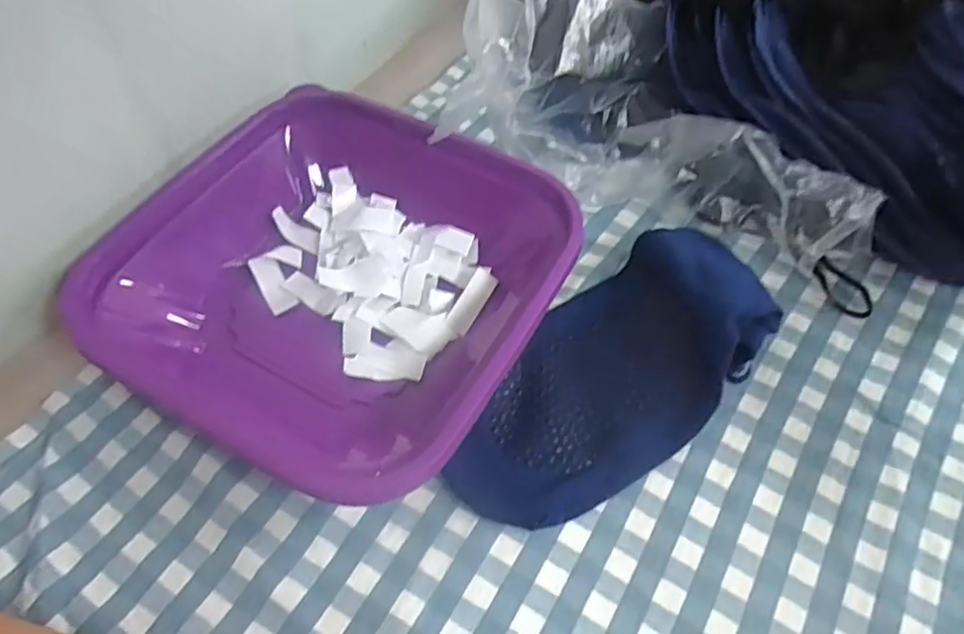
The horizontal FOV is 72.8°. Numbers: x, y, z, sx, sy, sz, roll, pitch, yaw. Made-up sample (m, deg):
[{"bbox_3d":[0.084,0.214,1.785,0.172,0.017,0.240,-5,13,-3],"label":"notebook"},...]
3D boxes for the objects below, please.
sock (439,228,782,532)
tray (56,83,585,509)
[{"bbox_3d":[0.055,0.020,0.277,0.156,0.041,0.081,-32,61,-20],"label":"sock"},{"bbox_3d":[-0.064,-0.020,0.304,0.187,0.041,0.177,27,60,17],"label":"tray"}]

